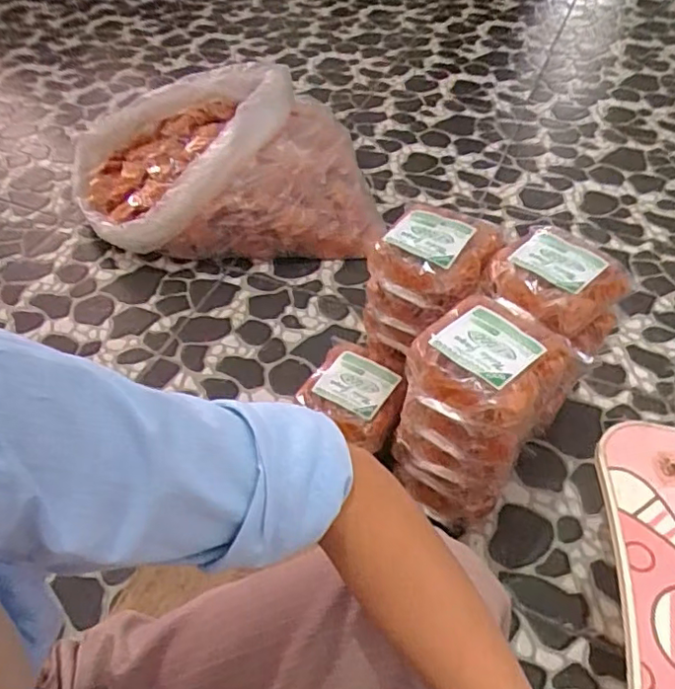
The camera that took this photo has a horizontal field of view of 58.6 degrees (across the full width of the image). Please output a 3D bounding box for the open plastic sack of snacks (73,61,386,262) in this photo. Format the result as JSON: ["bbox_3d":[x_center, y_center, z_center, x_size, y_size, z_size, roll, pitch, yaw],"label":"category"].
[{"bbox_3d":[-0.231,-0.350,1.165,0.566,0.212,0.361,-4,49,-2],"label":"open plastic sack of snacks"}]

